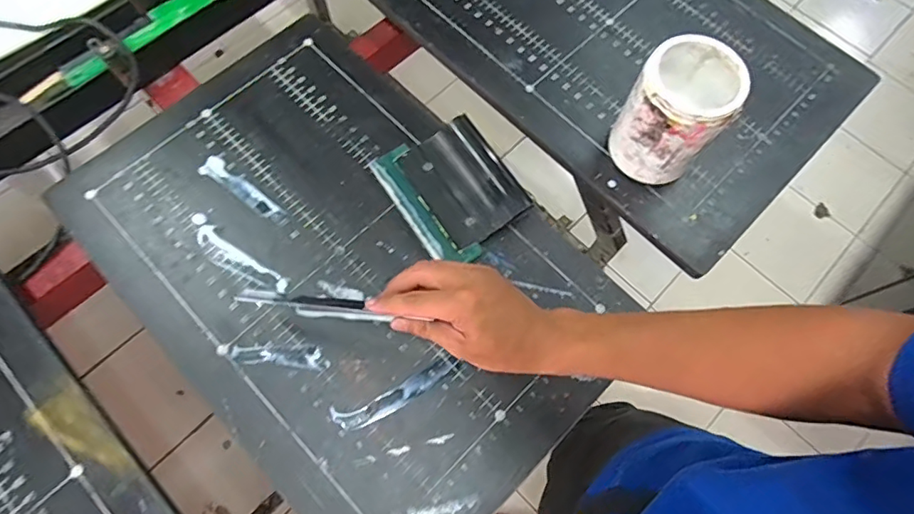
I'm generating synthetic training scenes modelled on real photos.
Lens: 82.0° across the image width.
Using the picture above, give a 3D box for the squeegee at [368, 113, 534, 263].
[{"bbox_3d":[-0.005,-0.080,0.605,0.128,0.027,0.153,-33,74,-13],"label":"squeegee"}]

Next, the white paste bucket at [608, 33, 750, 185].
[{"bbox_3d":[0.235,-0.151,0.577,0.098,0.145,0.096,1,70,-2],"label":"white paste bucket"}]

